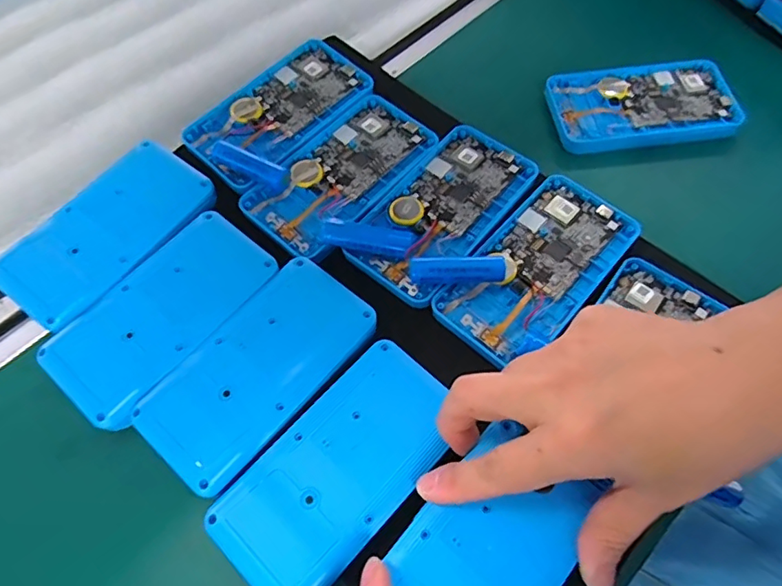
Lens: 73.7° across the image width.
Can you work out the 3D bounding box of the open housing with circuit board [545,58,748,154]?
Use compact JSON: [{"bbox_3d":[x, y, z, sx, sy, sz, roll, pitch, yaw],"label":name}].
[{"bbox_3d":[0.174,-0.130,0.364,0.123,0.016,0.064,-4,63,-1],"label":"open housing with circuit board"}]

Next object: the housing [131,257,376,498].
[{"bbox_3d":[-0.067,0.036,0.263,0.059,0.009,0.118,37,69,17],"label":"housing"}]

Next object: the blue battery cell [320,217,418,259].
[{"bbox_3d":[-0.012,-0.031,0.294,0.050,0.016,0.016,7,64,4],"label":"blue battery cell"}]

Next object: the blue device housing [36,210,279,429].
[{"bbox_3d":[-0.121,0.009,0.278,0.063,0.009,0.118,34,68,16],"label":"blue device housing"}]

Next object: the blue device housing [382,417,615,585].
[{"bbox_3d":[0.035,0.115,0.217,0.061,0.010,0.113,38,72,20],"label":"blue device housing"}]

